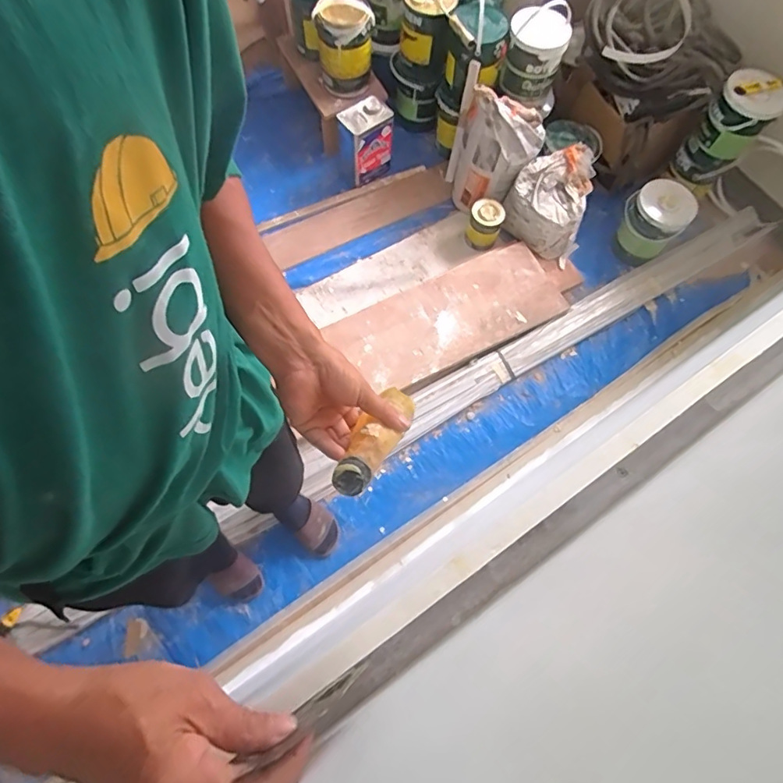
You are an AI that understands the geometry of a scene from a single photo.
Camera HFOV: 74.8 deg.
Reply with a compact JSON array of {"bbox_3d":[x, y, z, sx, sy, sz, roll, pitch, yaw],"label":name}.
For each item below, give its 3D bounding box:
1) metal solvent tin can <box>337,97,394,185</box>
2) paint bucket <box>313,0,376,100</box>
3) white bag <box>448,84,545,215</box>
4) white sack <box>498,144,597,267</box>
[{"bbox_3d":[-0.074,-0.829,1.687,0.178,0.208,0.114,-43,76,-16],"label":"metal solvent tin can"},{"bbox_3d":[-0.144,-1.068,1.582,0.175,0.217,0.180,1,69,-2],"label":"paint bucket"},{"bbox_3d":[0.325,-0.750,1.609,0.261,0.365,0.197,16,69,4],"label":"white bag"},{"bbox_3d":[0.517,-0.616,1.641,0.257,0.193,0.273,29,71,9],"label":"white sack"}]

